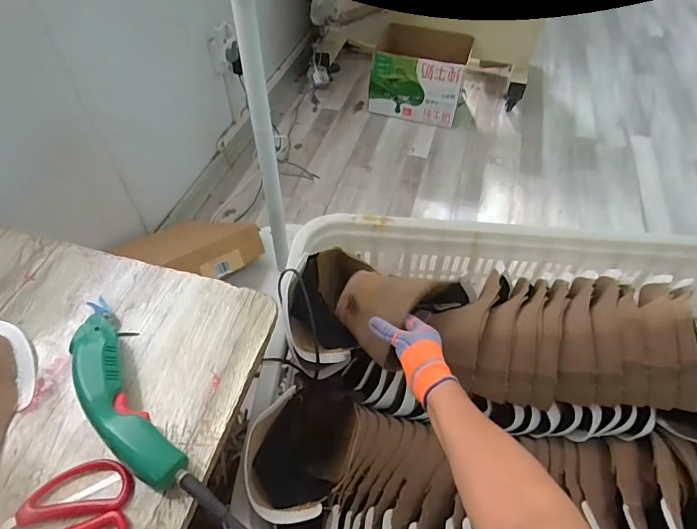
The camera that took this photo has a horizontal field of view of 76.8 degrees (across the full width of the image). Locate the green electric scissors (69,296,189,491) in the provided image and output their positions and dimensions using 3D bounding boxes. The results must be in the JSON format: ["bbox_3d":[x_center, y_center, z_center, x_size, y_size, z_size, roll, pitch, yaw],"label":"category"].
[{"bbox_3d":[-0.244,0.124,0.461,0.062,0.041,0.256,-30,54,-18],"label":"green electric scissors"}]

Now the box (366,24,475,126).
[{"bbox_3d":[0.269,-0.733,1.760,0.383,0.270,0.177,13,53,16],"label":"box"}]

